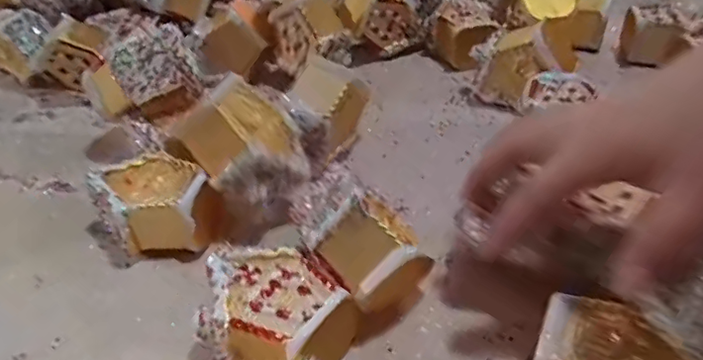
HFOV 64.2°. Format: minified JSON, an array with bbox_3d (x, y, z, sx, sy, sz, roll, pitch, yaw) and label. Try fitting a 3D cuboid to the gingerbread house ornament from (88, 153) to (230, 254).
[{"bbox_3d":[-0.124,0.019,0.378,0.076,0.047,0.069,-24,43,-26],"label":"gingerbread house ornament"}]

